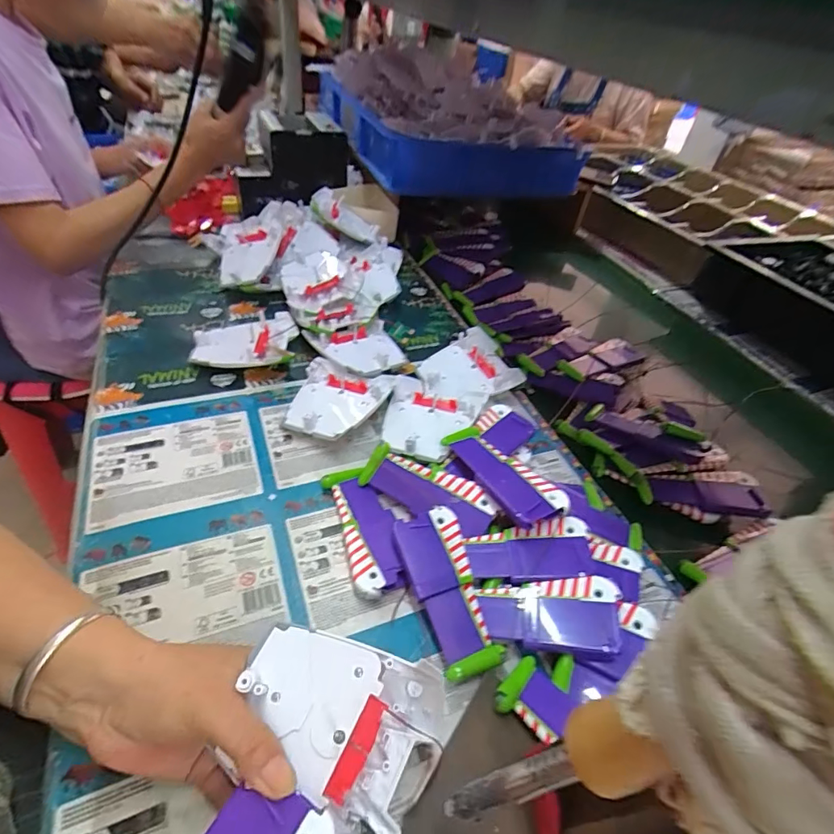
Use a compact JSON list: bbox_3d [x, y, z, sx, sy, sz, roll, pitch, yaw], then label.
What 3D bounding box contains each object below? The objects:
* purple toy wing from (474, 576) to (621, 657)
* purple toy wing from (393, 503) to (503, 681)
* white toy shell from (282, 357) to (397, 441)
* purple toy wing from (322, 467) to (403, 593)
[{"bbox_3d":[0.095,0.143,0.332,0.097,0.017,0.049,-4,45,15],"label":"purple toy wing"},{"bbox_3d":[0.024,0.124,0.340,0.048,0.021,0.115,-12,47,-20],"label":"purple toy wing"},{"bbox_3d":[-0.085,-0.016,0.480,0.095,0.030,0.100,17,44,9],"label":"white toy shell"},{"bbox_3d":[-0.042,0.091,0.383,0.044,0.015,0.118,-12,47,-20],"label":"purple toy wing"}]

